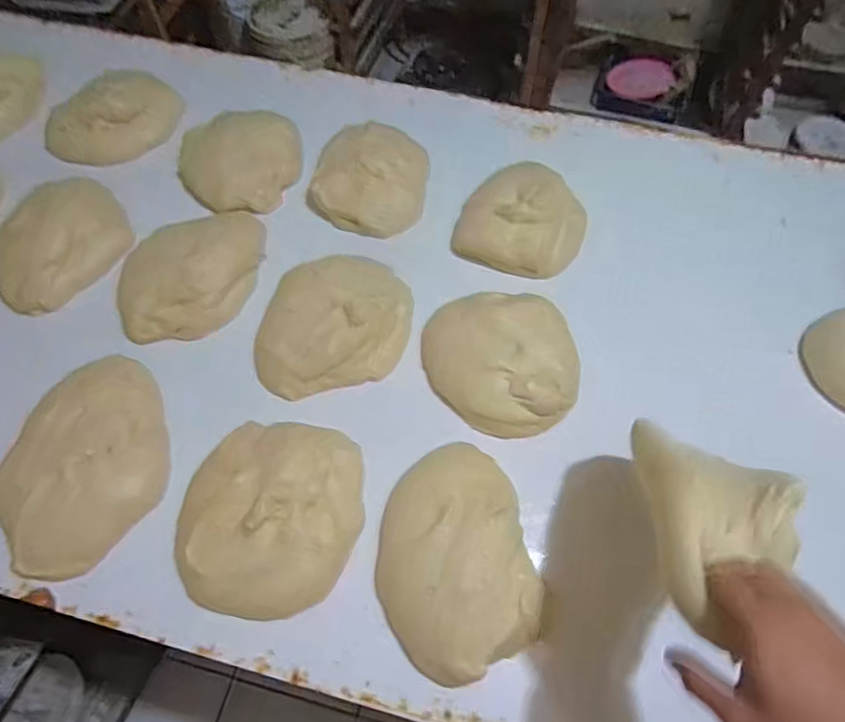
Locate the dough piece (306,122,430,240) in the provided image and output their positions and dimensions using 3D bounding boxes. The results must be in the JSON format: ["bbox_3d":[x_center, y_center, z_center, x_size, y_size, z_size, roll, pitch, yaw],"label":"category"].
[{"bbox_3d":[-0.089,-0.301,0.928,0.190,0.082,0.184,10,62,3],"label":"dough piece"}]

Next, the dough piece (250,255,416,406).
[{"bbox_3d":[-0.127,-0.059,0.789,0.229,0.063,0.190,-11,63,-7],"label":"dough piece"}]

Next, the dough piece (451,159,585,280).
[{"bbox_3d":[0.162,-0.232,0.875,0.194,0.063,0.194,20,64,9],"label":"dough piece"}]

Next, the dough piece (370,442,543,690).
[{"bbox_3d":[0.037,0.220,0.633,0.179,0.043,0.254,-10,63,-7],"label":"dough piece"}]

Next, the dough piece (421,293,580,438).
[{"bbox_3d":[0.108,-0.002,0.754,0.211,0.055,0.199,0,62,-1],"label":"dough piece"}]

